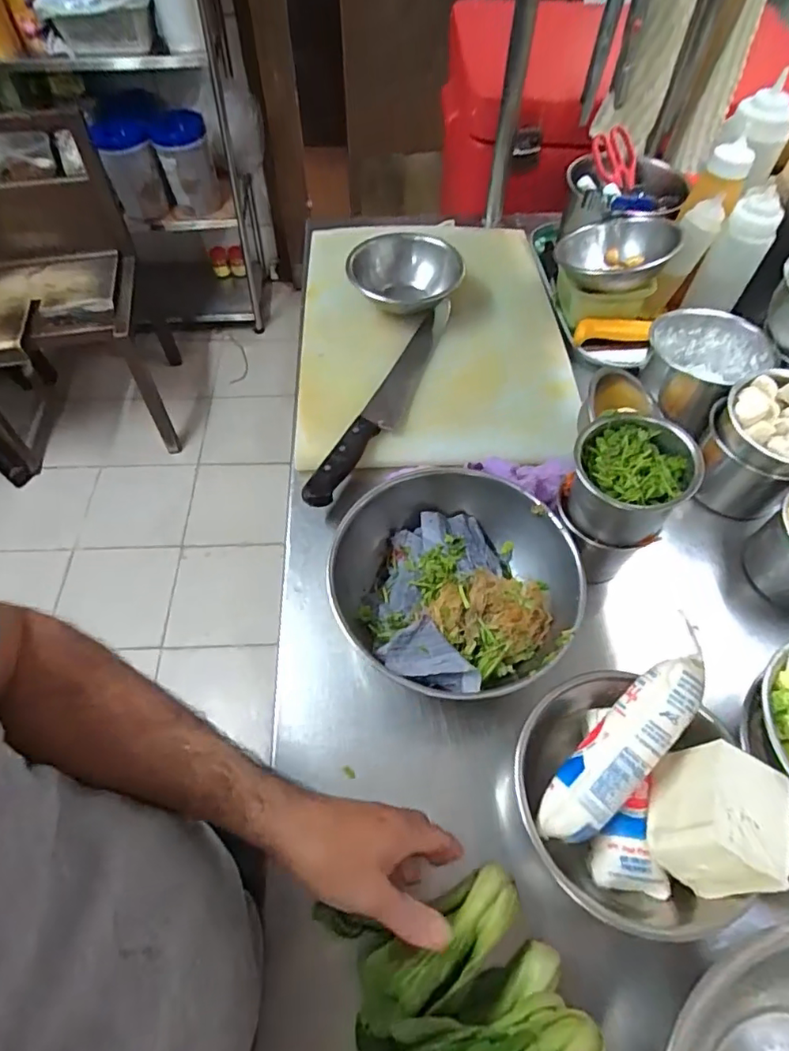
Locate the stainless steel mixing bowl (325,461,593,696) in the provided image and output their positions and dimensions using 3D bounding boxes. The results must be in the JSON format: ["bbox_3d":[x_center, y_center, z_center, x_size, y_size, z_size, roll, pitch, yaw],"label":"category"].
[{"bbox_3d":[0.052,0.055,0.501,0.215,0.084,0.211,0,58,1],"label":"stainless steel mixing bowl"}]

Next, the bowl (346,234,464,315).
[{"bbox_3d":[0.014,-0.329,0.729,0.146,0.063,0.135,0,58,1],"label":"bowl"}]

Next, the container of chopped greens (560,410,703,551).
[{"bbox_3d":[0.202,-0.035,0.478,0.093,0.101,0.095,0,58,1],"label":"container of chopped greens"}]

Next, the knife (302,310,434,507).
[{"bbox_3d":[-0.010,-0.145,0.642,0.048,0.029,0.322,23,61,15],"label":"knife"}]

